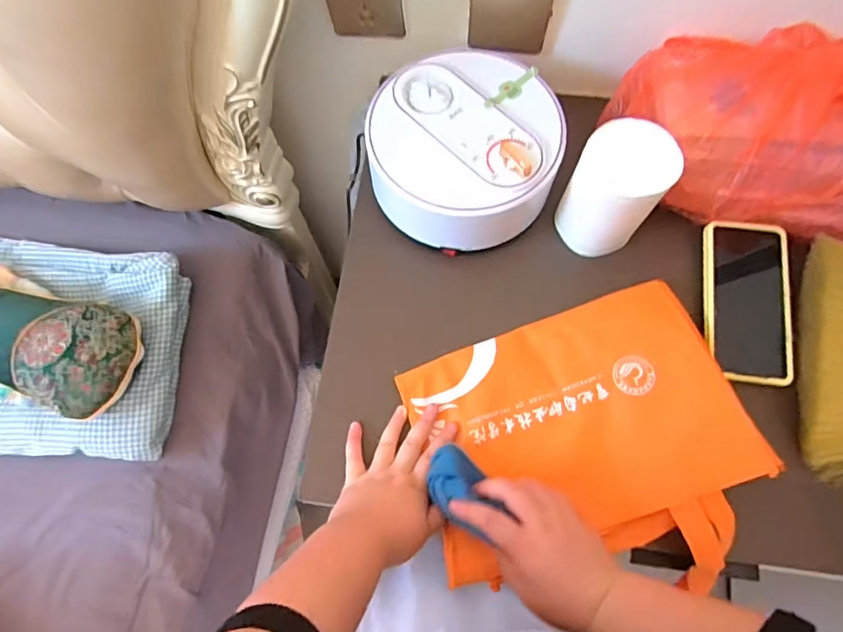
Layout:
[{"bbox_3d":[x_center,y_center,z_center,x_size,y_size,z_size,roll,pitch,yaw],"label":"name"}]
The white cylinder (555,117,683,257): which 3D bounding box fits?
[{"bbox_3d":[0.192,-0.123,0.508,0.082,0.124,0.079,0,71,1],"label":"white cylinder"}]

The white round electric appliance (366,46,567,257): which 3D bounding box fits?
[{"bbox_3d":[0.049,-0.175,0.540,0.188,0.097,0.192,0,71,1],"label":"white round electric appliance"}]

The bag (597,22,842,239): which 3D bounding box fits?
[{"bbox_3d":[0.353,-0.195,0.501,0.295,0.114,0.178,6,71,3],"label":"bag"}]

